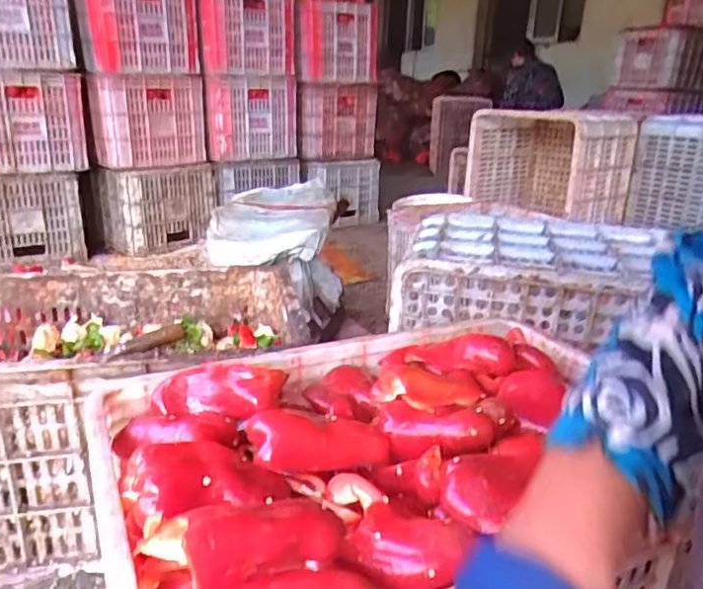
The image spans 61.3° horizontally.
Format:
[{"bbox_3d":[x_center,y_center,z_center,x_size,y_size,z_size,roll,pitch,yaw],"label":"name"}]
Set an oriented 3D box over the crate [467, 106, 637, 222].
[{"bbox_3d":[0.575,-0.378,1.729,0.323,0.297,0.354,-9,23,-32],"label":"crate"}]

